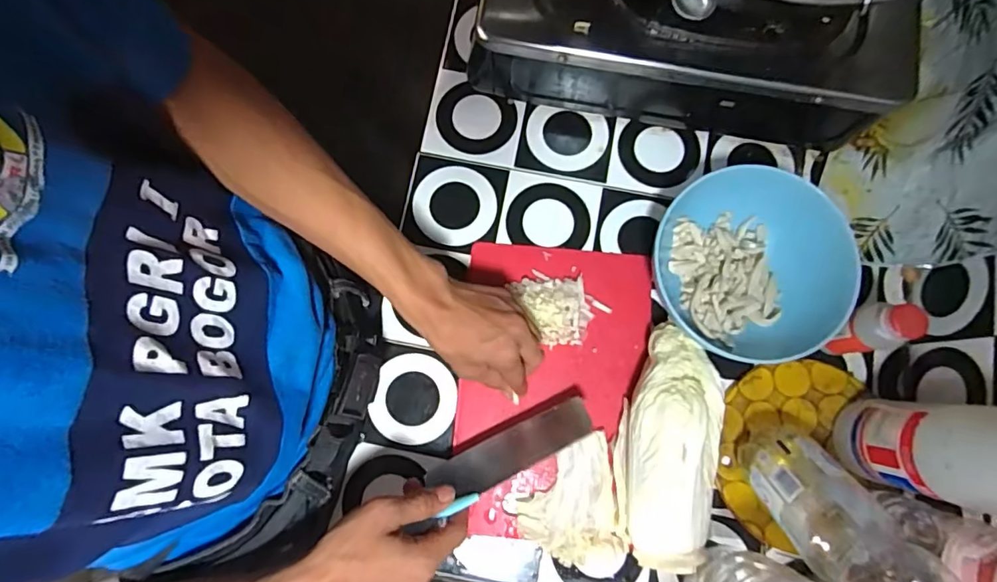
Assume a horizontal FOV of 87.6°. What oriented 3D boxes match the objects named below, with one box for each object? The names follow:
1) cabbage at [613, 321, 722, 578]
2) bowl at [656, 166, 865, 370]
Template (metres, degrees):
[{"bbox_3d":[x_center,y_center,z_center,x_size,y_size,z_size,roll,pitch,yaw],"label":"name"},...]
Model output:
[{"bbox_3d":[0.149,0.134,0.452,0.082,0.063,0.197,11,80,2],"label":"cabbage"},{"bbox_3d":[0.235,-0.021,0.482,0.157,0.068,0.166,0,80,0],"label":"bowl"}]

